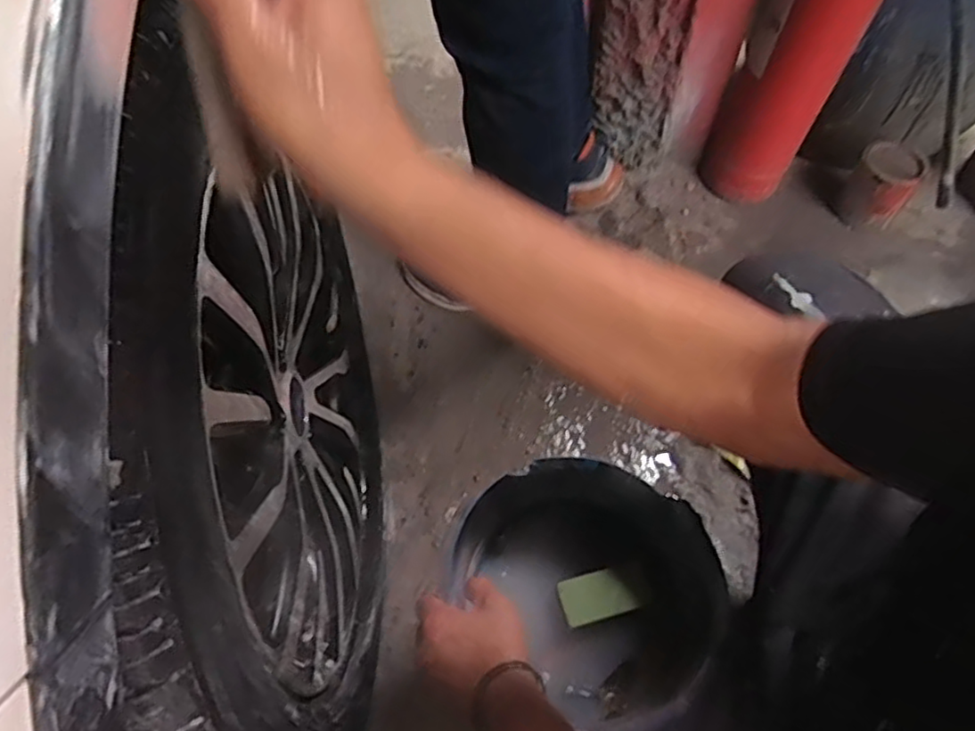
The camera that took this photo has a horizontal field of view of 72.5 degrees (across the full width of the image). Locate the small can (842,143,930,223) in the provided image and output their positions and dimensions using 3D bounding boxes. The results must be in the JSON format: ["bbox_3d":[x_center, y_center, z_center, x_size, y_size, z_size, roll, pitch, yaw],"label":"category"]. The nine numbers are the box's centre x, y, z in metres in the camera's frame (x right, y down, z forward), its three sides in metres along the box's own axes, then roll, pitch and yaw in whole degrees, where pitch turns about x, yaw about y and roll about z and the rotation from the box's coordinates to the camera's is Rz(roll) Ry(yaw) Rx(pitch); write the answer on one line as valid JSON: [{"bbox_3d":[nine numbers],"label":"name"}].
[{"bbox_3d":[0.632,-0.290,1.070,0.097,0.114,0.094,34,64,21],"label":"small can"}]

